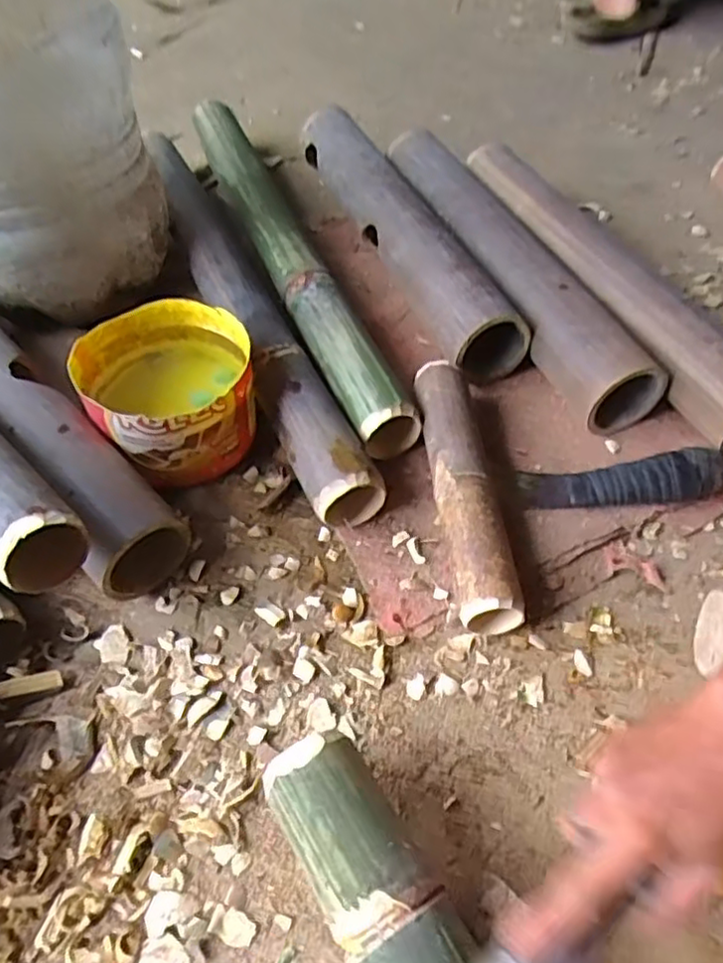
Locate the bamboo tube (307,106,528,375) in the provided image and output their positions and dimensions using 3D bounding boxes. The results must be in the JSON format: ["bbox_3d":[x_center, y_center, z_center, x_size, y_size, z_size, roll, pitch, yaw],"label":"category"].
[{"bbox_3d":[0.041,-0.313,0.816,0.089,0.072,0.503,-16,57,-14],"label":"bamboo tube"}]

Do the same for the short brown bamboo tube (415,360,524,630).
[{"bbox_3d":[0.086,0.007,0.599,0.051,0.062,0.260,-4,54,-6],"label":"short brown bamboo tube"}]

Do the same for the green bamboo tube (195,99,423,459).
[{"bbox_3d":[-0.091,-0.283,0.805,0.071,0.046,0.651,-16,57,-14],"label":"green bamboo tube"}]

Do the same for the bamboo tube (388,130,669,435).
[{"bbox_3d":[0.157,-0.249,0.779,0.089,0.093,0.492,-17,57,-15],"label":"bamboo tube"}]

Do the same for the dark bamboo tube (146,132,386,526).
[{"bbox_3d":[-0.141,-0.203,0.752,0.064,0.069,0.633,-20,58,-17],"label":"dark bamboo tube"}]

